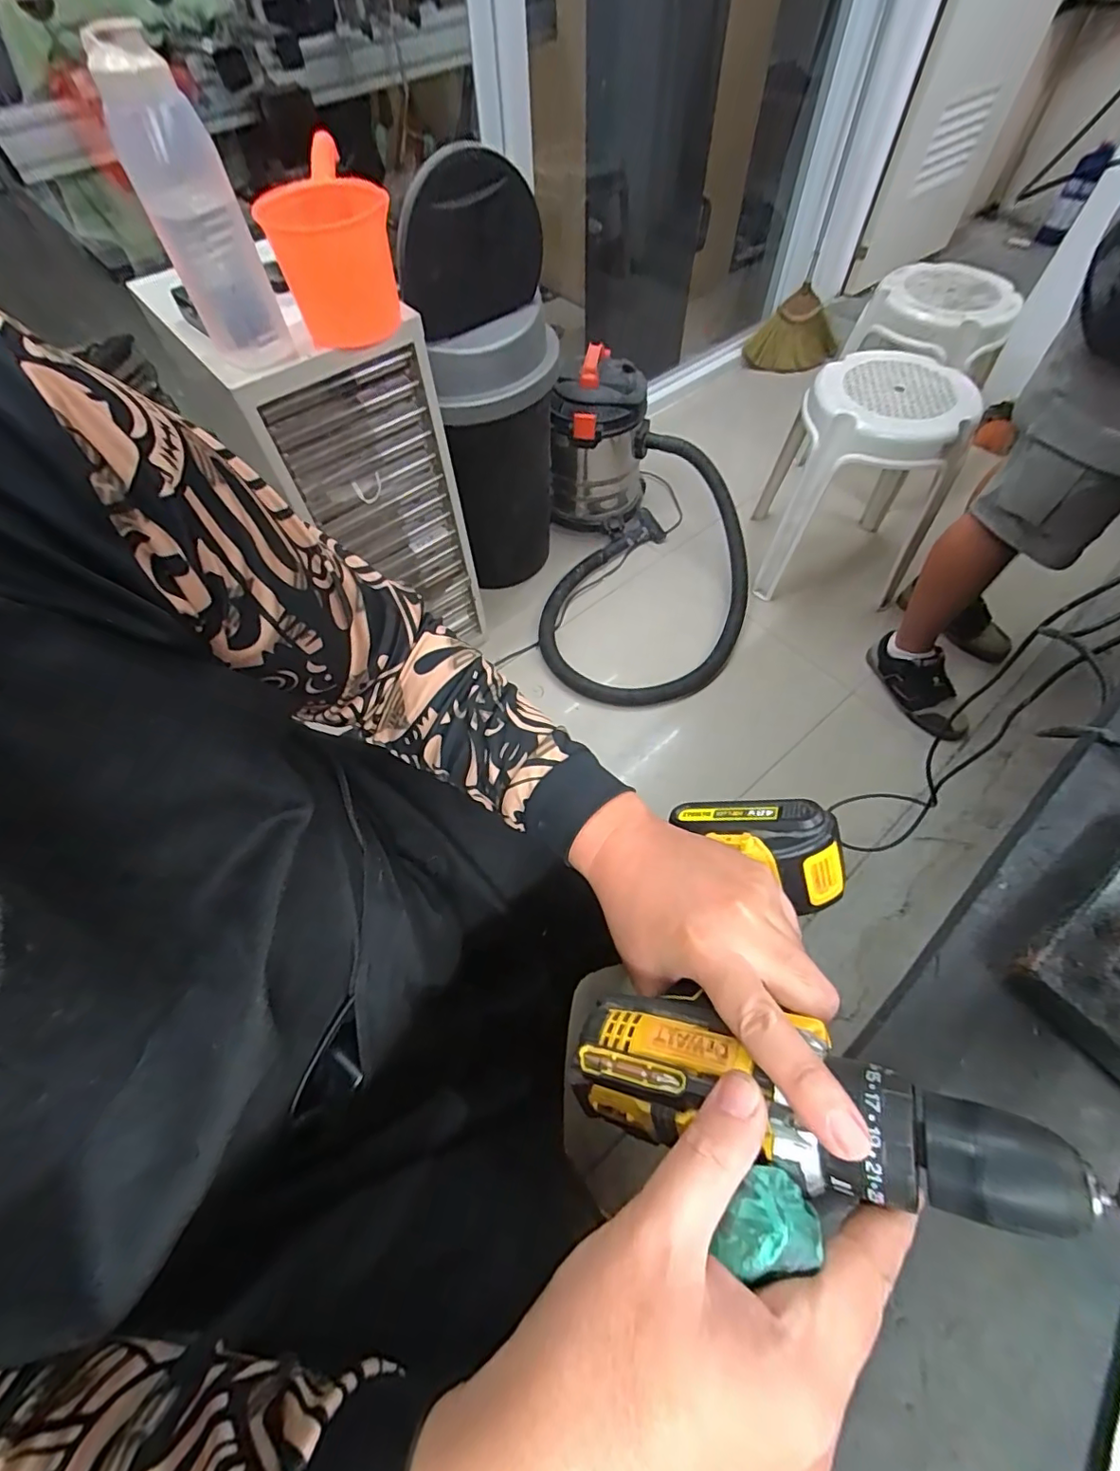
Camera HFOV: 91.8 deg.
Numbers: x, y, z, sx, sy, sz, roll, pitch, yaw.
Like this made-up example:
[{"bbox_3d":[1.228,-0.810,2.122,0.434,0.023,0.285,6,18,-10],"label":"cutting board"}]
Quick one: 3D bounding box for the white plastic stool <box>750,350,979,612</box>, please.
[{"bbox_3d":[0.660,-0.570,1.267,0.328,0.448,0.341,10,60,8],"label":"white plastic stool"}]

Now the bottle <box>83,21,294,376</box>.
[{"bbox_3d":[-0.404,-0.569,0.616,0.095,0.265,0.082,-22,61,-12],"label":"bottle"}]

